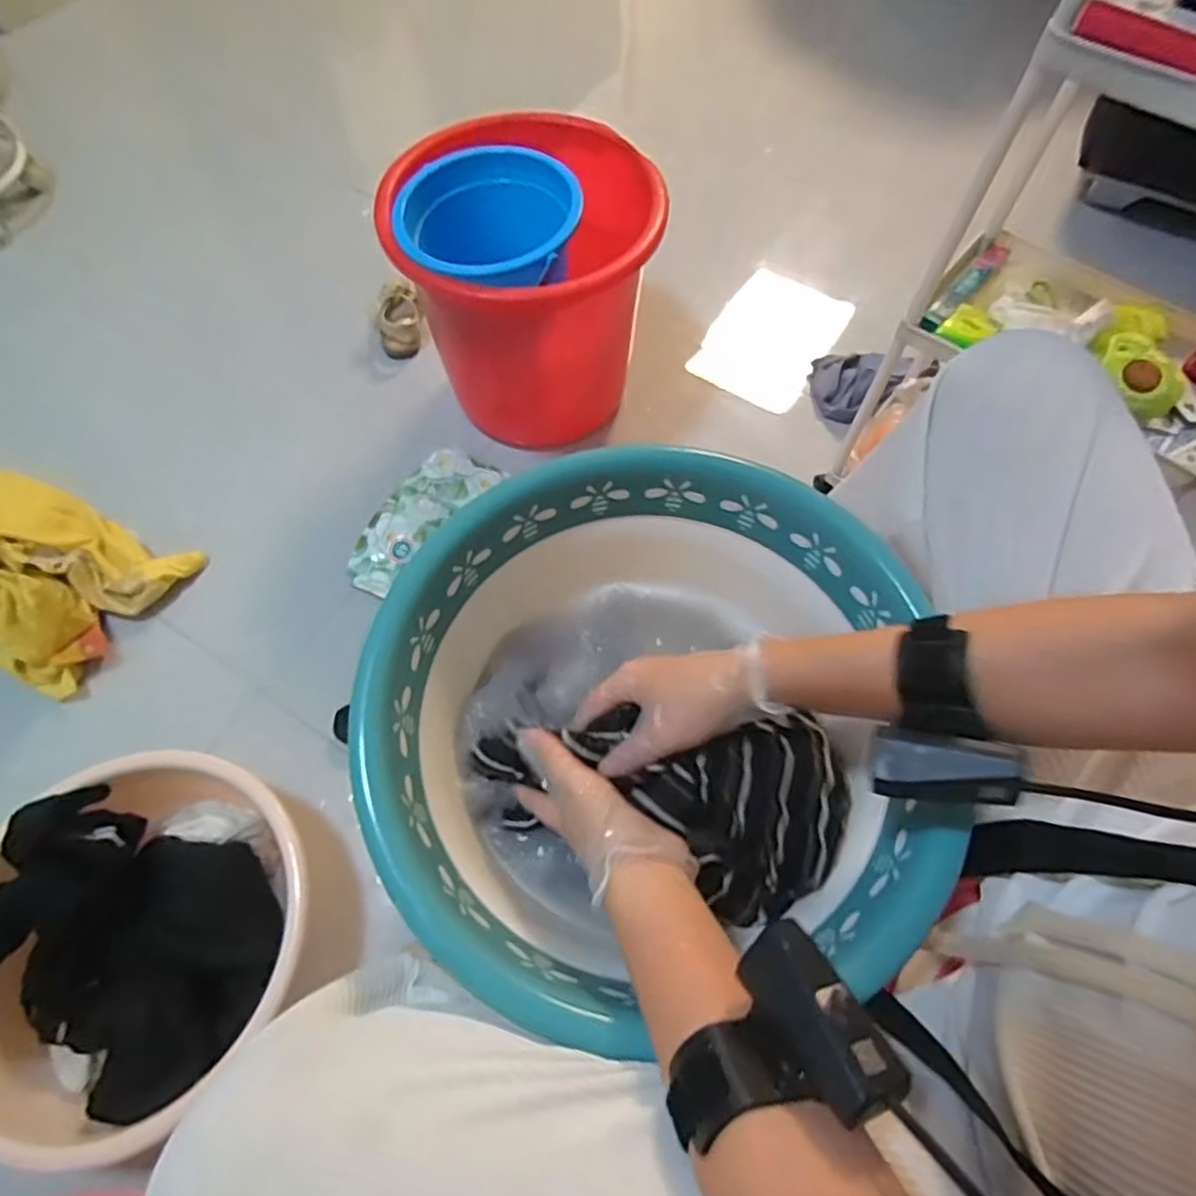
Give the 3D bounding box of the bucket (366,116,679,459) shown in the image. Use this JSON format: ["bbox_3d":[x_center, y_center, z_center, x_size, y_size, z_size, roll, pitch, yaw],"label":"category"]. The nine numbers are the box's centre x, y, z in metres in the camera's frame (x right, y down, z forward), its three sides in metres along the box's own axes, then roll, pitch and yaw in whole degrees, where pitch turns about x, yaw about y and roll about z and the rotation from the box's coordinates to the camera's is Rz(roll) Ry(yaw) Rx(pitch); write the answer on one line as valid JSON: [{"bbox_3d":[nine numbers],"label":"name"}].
[{"bbox_3d":[-0.080,-0.407,0.879,0.292,0.296,0.325,8,64,4],"label":"bucket"}]

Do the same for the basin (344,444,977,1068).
[{"bbox_3d":[0.031,0.087,0.473,0.340,0.139,0.358,4,64,2],"label":"basin"}]

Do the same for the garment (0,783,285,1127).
[{"bbox_3d":[-0.439,0.307,0.610,0.269,0.128,0.206,19,65,9],"label":"garment"}]

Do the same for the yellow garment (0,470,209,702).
[{"bbox_3d":[-0.696,-0.049,0.830,0.279,0.105,0.216,29,67,14],"label":"yellow garment"}]

